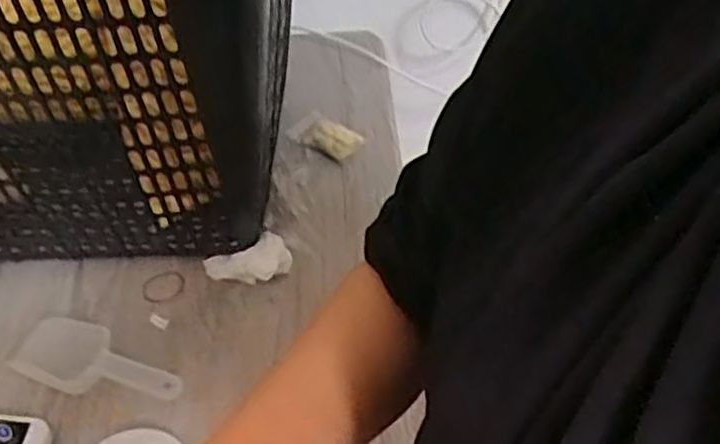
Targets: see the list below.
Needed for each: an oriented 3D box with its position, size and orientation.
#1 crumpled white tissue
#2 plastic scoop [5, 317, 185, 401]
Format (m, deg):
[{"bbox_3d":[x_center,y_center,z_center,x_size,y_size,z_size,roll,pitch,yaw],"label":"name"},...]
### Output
[{"bbox_3d":[-0.098,0.036,0.643,0.073,0.011,0.043,-19,47,-15],"label":"crumpled white tissue"},{"bbox_3d":[-0.197,0.107,0.553,0.147,0.030,0.051,13,48,16],"label":"plastic scoop"}]

